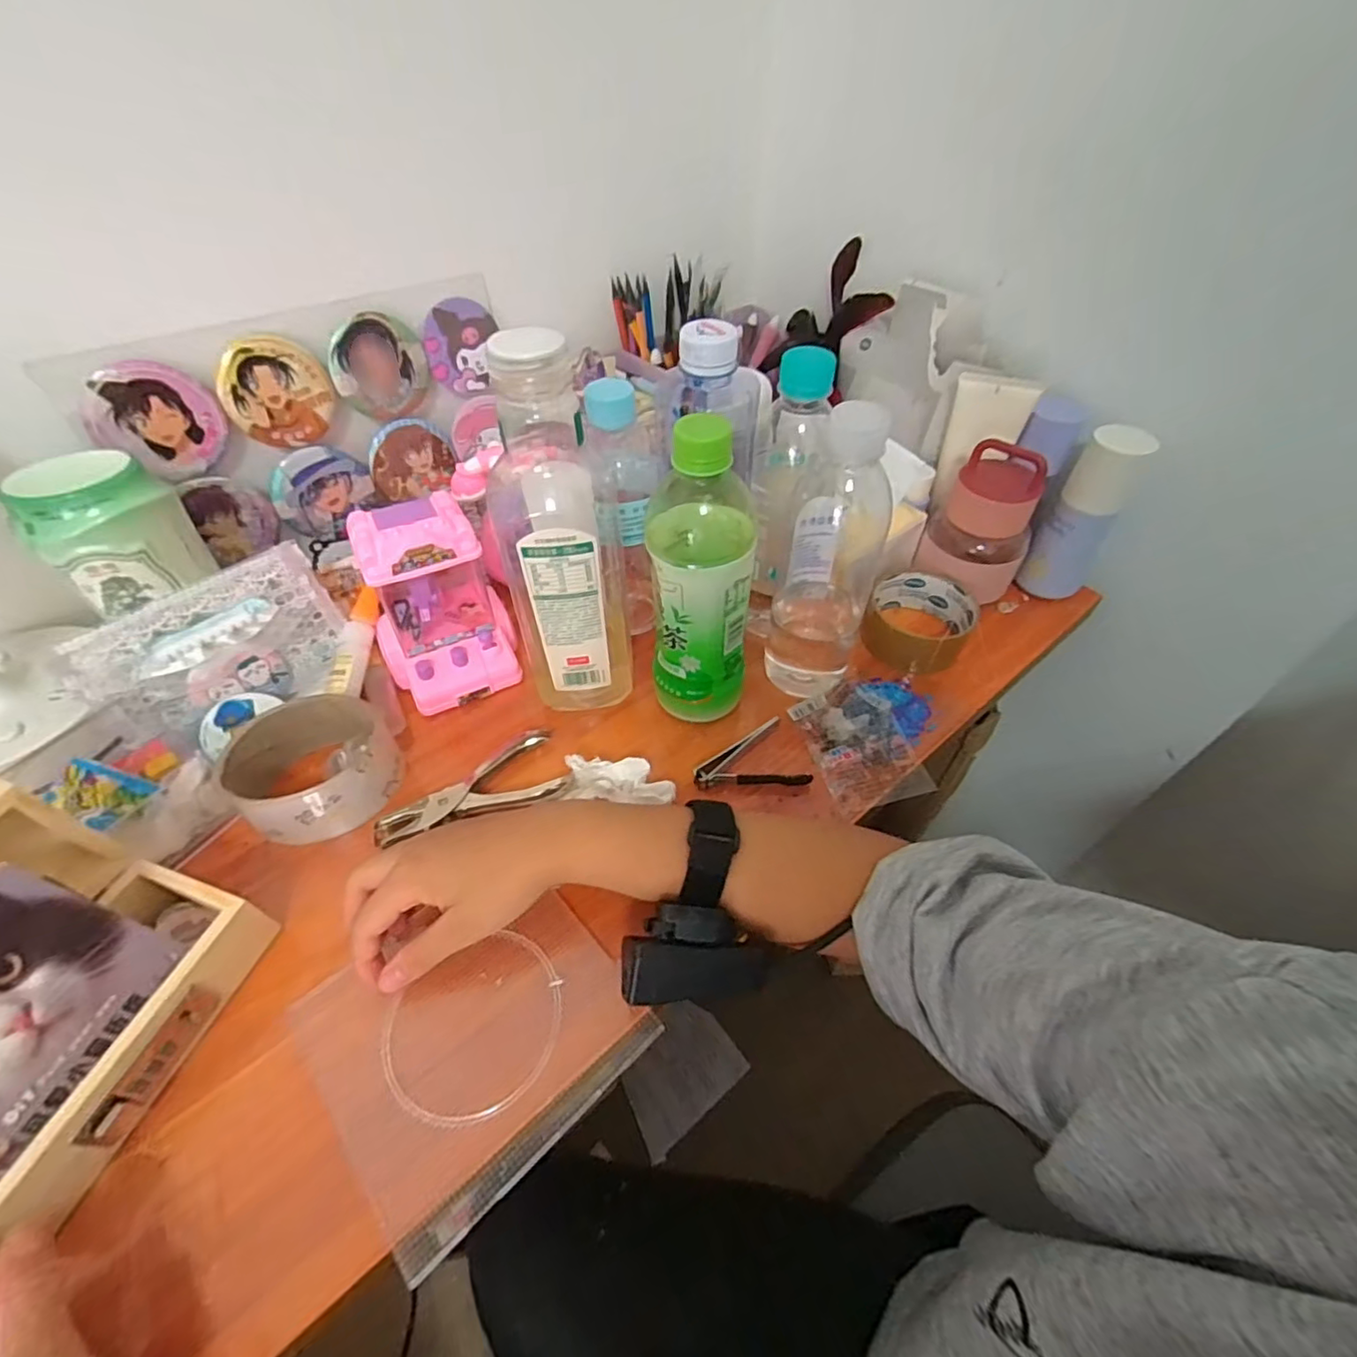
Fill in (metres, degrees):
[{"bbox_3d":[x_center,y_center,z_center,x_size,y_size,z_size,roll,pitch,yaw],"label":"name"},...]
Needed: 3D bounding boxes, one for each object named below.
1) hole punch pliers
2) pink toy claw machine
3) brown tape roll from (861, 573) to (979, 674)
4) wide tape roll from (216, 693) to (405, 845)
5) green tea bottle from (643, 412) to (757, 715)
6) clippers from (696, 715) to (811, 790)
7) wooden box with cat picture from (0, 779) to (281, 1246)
[{"bbox_3d":[-0.139,0.072,0.406,0.122,0.017,0.054,-16,50,-14],"label":"hole punch pliers"},{"bbox_3d":[-0.179,-0.059,0.438,0.093,0.126,0.098,-26,53,-22],"label":"pink toy claw machine"},{"bbox_3d":[0.194,-0.043,0.485,0.080,0.038,0.088,0,48,0],"label":"brown tape roll"},{"bbox_3d":[-0.234,0.056,0.393,0.087,0.041,0.091,0,48,0],"label":"wide tape roll"},{"bbox_3d":[0.015,-0.064,0.386,0.066,0.201,0.067,0,48,-1],"label":"green tea bottle"},{"bbox_3d":[0.047,0.060,0.421,0.073,0.011,0.053,-13,50,-12],"label":"clippers"},{"bbox_3d":[-0.294,0.144,0.267,0.103,0.121,0.146,12,49,10],"label":"wooden box with cat picture"}]

